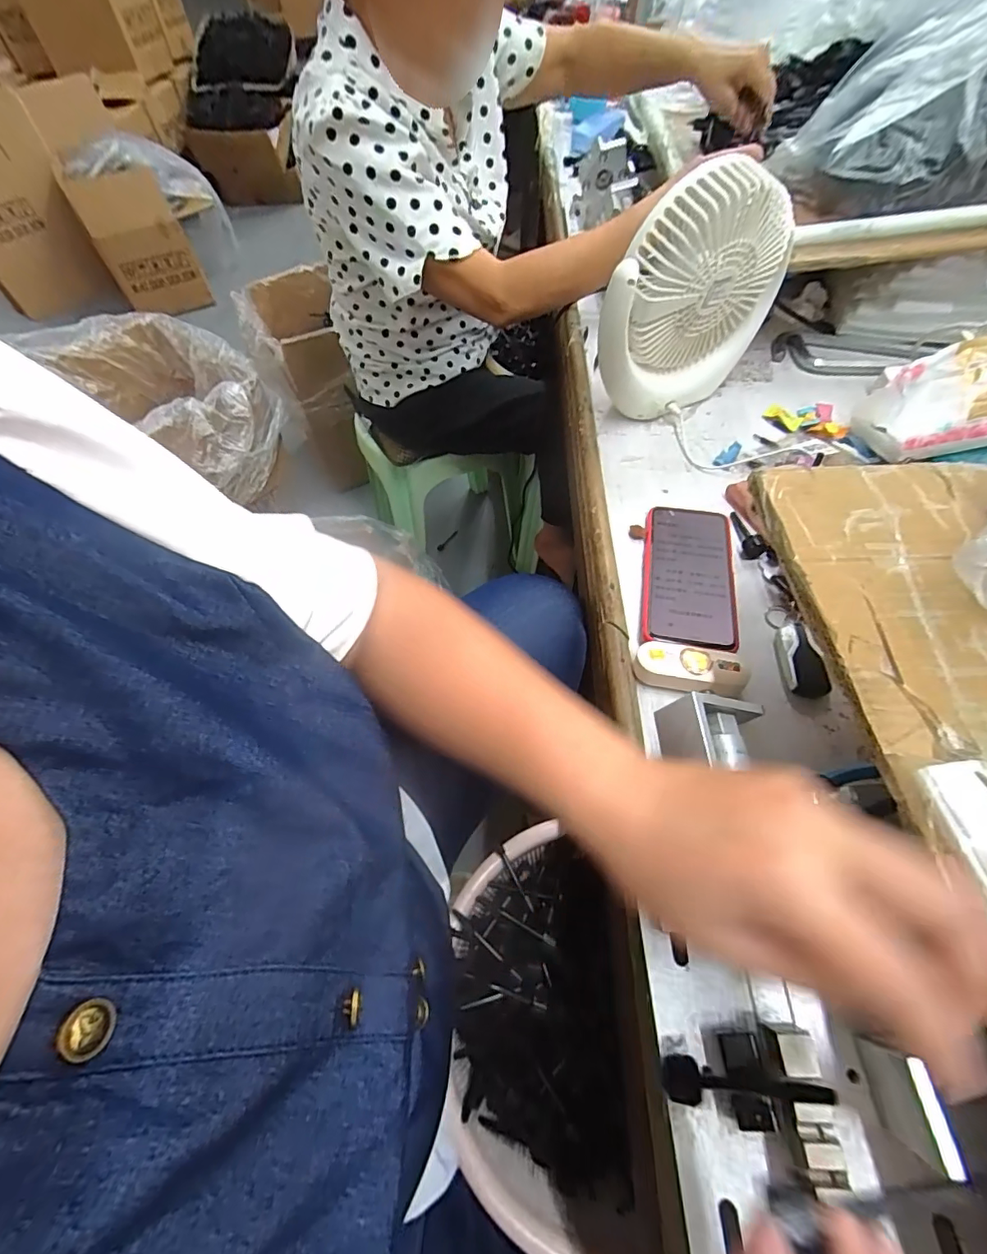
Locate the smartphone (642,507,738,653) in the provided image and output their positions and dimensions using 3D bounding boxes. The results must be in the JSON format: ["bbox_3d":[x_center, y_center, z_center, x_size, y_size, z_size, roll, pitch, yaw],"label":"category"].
[{"bbox_3d":[0.177,-0.047,0.450,0.075,0.016,0.160,9,60,8],"label":"smartphone"}]

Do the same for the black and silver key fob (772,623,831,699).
[{"bbox_3d":[0.251,0.027,0.406,0.032,0.010,0.061,2,60,4],"label":"black and silver key fob"}]

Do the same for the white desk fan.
[{"bbox_3d":[0.199,-0.327,0.506,0.185,0.208,0.067,-29,62,-13],"label":"white desk fan"}]

